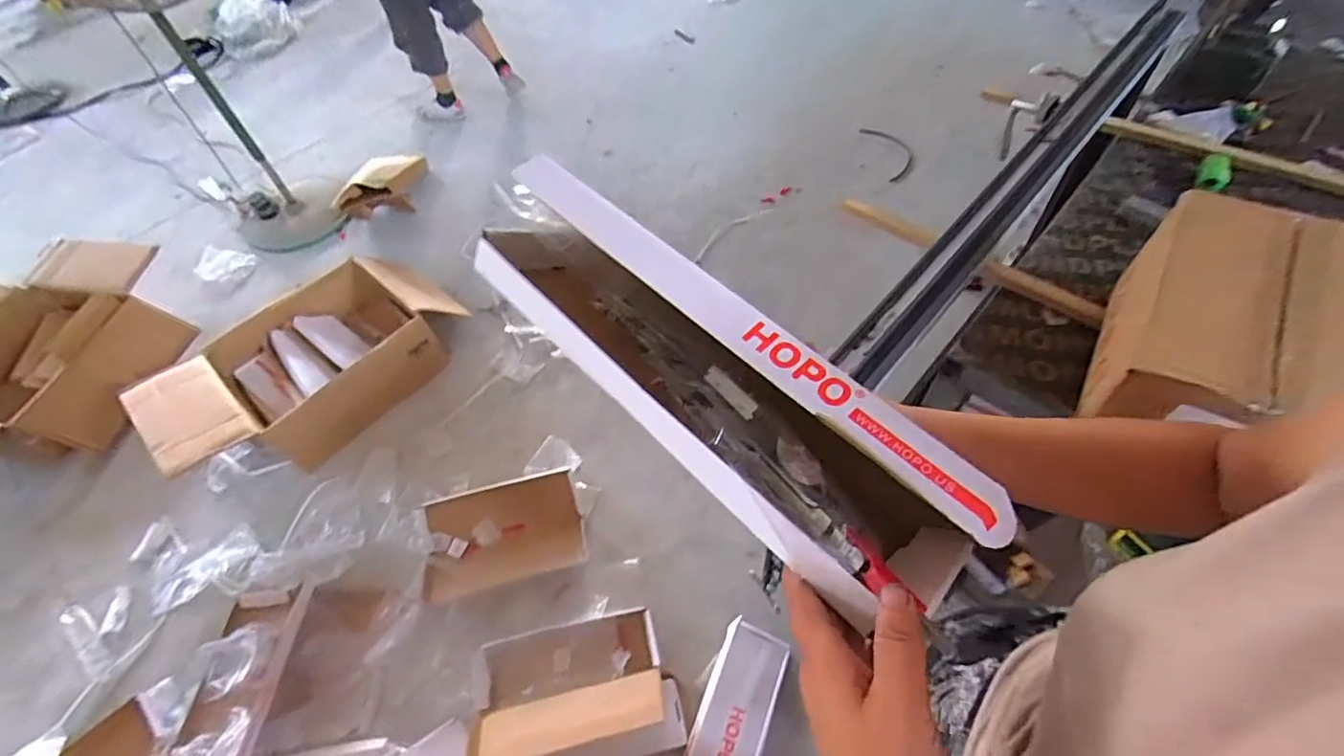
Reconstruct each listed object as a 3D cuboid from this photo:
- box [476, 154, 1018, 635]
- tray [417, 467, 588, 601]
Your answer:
[{"bbox_3d":[0.009,-0.008,0.393,0.088,0.106,0.393,-38,61,-21],"label":"box"},{"bbox_3d":[-0.451,0.402,1.526,0.420,0.084,0.271,-12,54,-4],"label":"tray"}]

